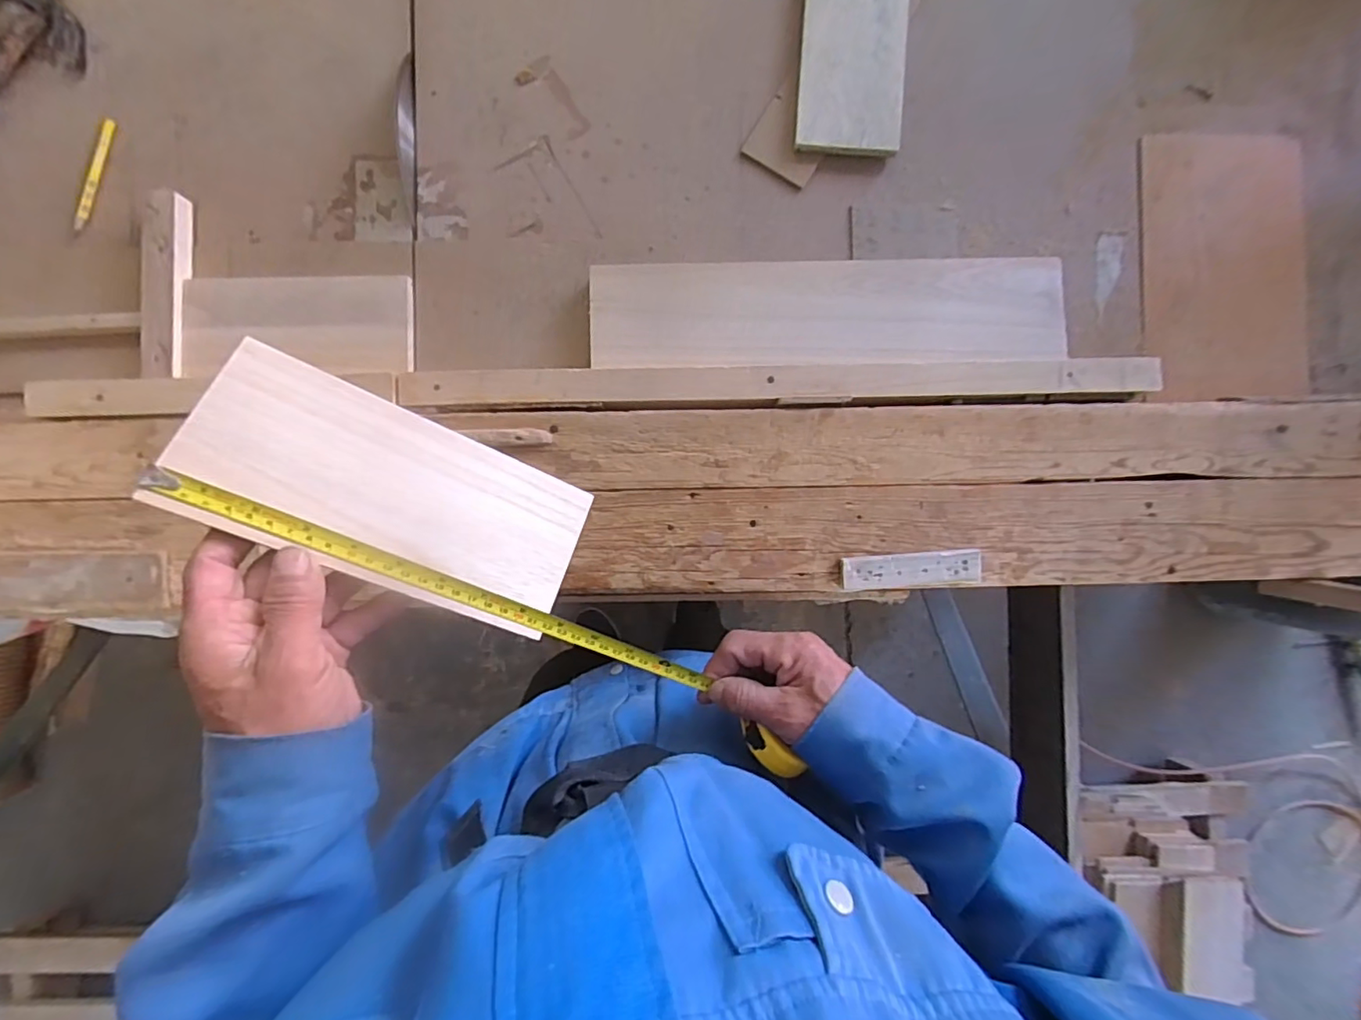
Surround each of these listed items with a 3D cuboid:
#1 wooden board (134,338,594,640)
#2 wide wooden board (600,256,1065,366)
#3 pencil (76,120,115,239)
[{"bbox_3d":[-0.163,-0.007,0.336,0.211,0.005,0.101,26,70,-22],"label":"wooden board"},{"bbox_3d":[0.130,-0.186,0.532,0.428,0.015,0.106,0,76,3],"label":"wide wooden board"},{"bbox_3d":[-0.574,-0.326,0.559,0.012,0.005,0.114,16,88,-18],"label":"pencil"}]

